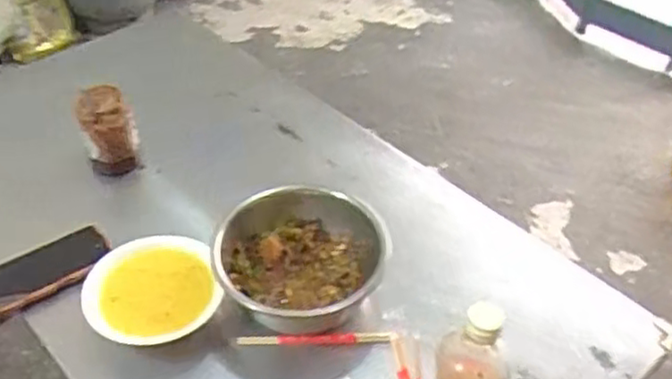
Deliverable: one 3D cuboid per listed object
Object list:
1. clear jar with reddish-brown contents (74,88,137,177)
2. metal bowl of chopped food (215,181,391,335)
[{"bbox_3d":[-0.362,-0.083,1.097,0.083,0.135,0.082,-14,44,-18],"label":"clear jar with reddish-brown contents"},{"bbox_3d":[-0.046,0.104,0.887,0.206,0.111,0.211,2,42,-1],"label":"metal bowl of chopped food"}]

